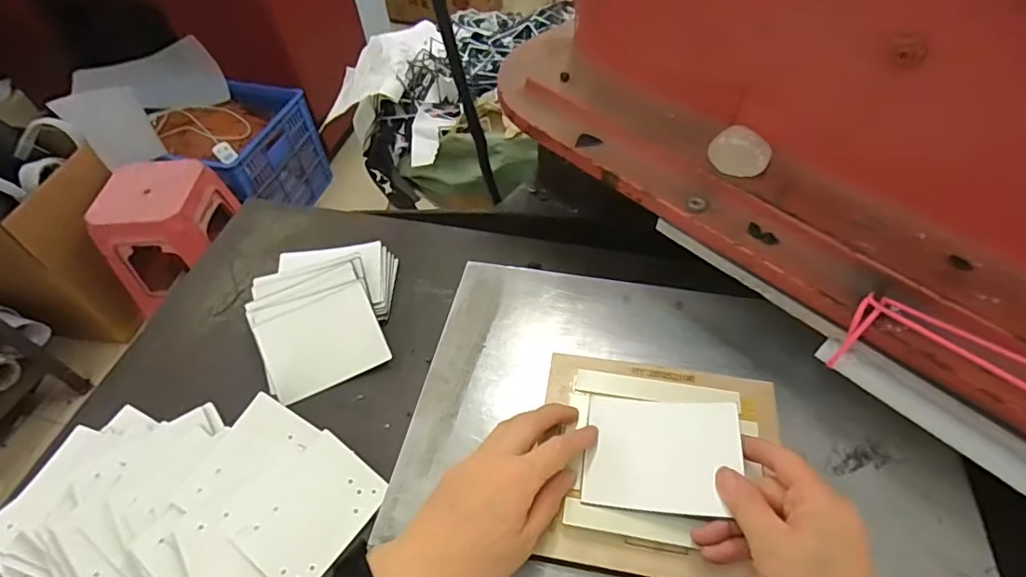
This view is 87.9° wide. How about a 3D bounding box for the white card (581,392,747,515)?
[{"bbox_3d":[0.105,0.116,0.378,0.104,0.006,0.081,-1,48,17],"label":"white card"}]

